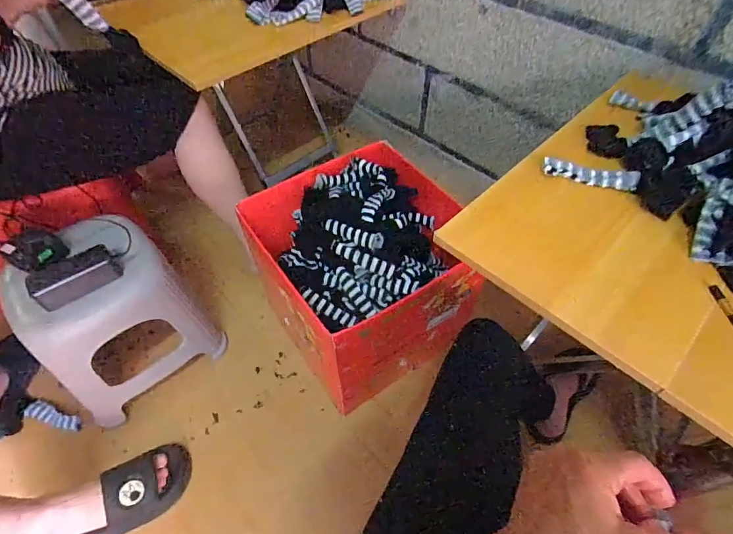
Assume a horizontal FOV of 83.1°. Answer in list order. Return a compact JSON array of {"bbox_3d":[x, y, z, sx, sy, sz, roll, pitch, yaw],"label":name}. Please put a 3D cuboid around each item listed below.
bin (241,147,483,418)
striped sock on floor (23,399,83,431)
[{"bbox_3d":[0.002,0.003,0.852,0.358,0.306,0.386,-28,57,-20],"label":"bin"},{"bbox_3d":[-0.663,0.314,0.871,0.158,0.016,0.038,17,54,14],"label":"striped sock on floor"}]

